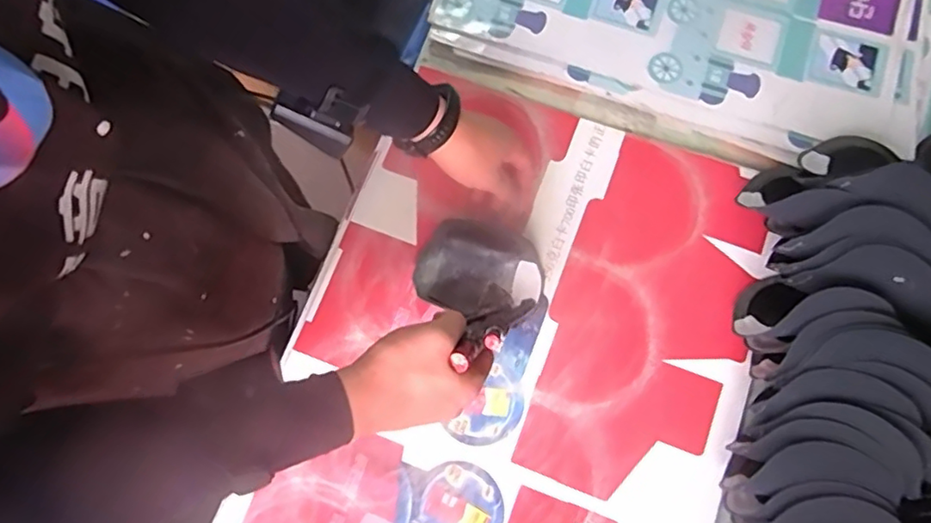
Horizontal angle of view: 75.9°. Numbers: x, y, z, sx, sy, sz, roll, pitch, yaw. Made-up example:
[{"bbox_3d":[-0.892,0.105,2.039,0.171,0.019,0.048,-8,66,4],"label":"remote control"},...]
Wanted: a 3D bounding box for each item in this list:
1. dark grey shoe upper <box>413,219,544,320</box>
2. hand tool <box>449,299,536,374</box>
[{"bbox_3d":[0.012,0.011,0.634,0.131,0.043,0.091,13,77,4],"label":"dark grey shoe upper"},{"bbox_3d":[0.021,0.050,0.464,0.031,0.108,0.027,42,125,10],"label":"hand tool"}]

